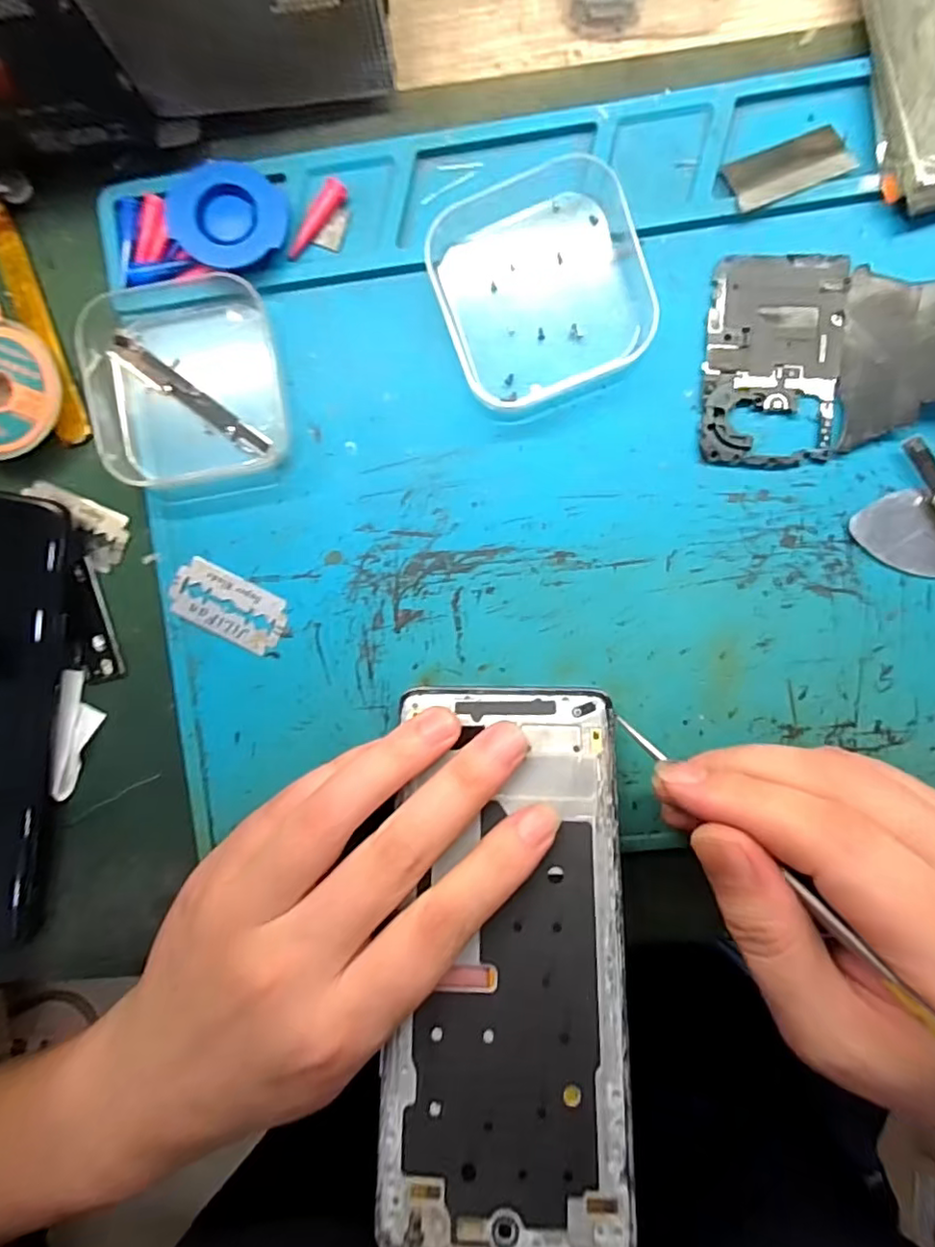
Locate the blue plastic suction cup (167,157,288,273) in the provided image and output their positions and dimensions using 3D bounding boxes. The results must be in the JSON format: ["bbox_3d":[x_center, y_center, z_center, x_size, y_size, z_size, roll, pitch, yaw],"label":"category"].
[{"bbox_3d":[-0.077,-0.132,0.195,0.033,0.014,0.034,0,95,4],"label":"blue plastic suction cup"}]

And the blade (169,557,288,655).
[{"bbox_3d":[-0.086,-0.006,0.213,0.042,0.004,0.022,27,96,1],"label":"blade"}]

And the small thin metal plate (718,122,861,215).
[{"bbox_3d":[0.102,-0.146,0.192,0.038,0.004,0.018,-22,79,-1],"label":"small thin metal plate"}]

